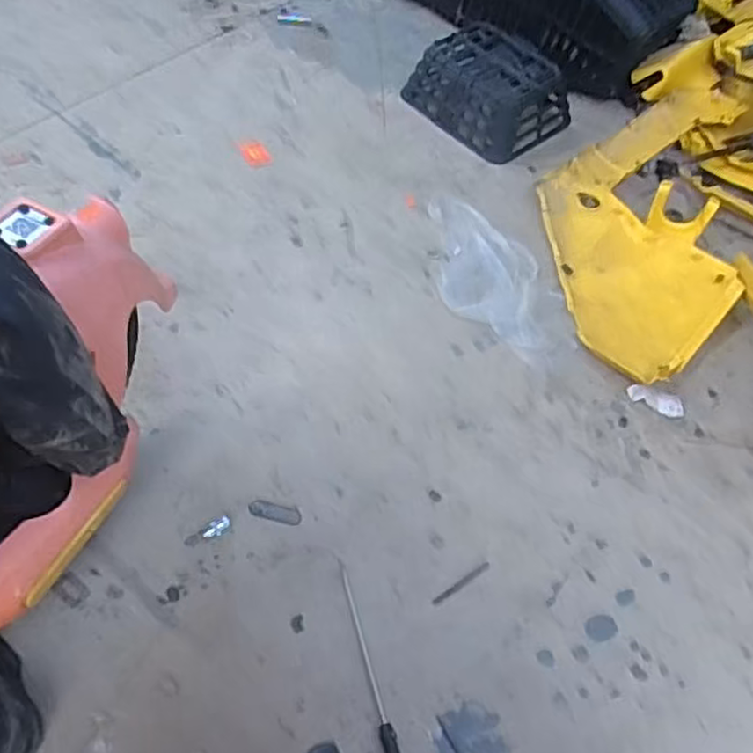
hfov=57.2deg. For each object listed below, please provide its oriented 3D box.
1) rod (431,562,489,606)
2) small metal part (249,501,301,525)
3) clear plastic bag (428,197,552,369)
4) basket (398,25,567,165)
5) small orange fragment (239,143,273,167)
[{"bbox_3d":[0.112,0.272,0.905,0.093,0.004,0.009,-28,62,-23],"label":"rod"},{"bbox_3d":[-0.137,0.184,0.936,0.072,0.004,0.025,15,54,2],"label":"small metal part"},{"bbox_3d":[0.197,-0.186,1.231,0.168,0.014,0.385,3,54,-7],"label":"clear plastic bag"},{"bbox_3d":[0.239,-0.626,1.488,0.314,0.110,0.232,41,58,19],"label":"basket"},{"bbox_3d":[-0.241,-0.444,1.376,0.050,0.004,0.079,-22,60,-19],"label":"small orange fragment"}]

